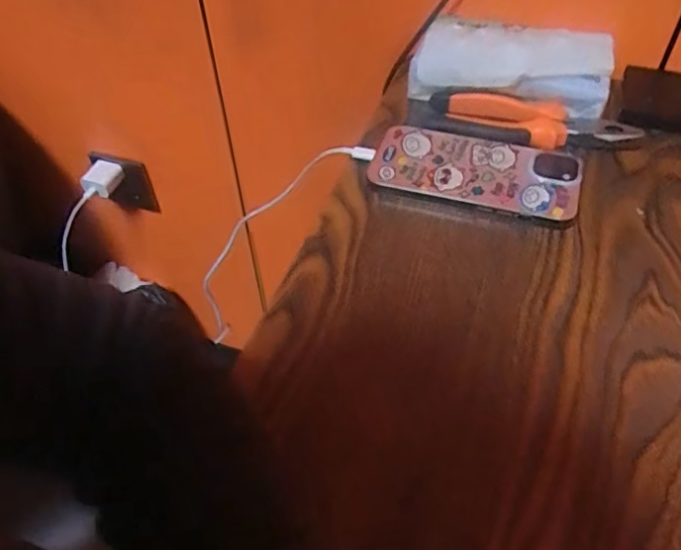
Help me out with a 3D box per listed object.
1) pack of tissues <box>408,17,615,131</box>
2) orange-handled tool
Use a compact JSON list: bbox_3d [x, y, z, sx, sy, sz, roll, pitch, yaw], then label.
[{"bbox_3d":[0.127,-0.155,0.442,0.145,0.053,0.044,13,52,12],"label":"pack of tissues"},{"bbox_3d":[0.139,-0.114,0.428,0.149,0.022,0.042,13,52,12],"label":"orange-handled tool"}]

